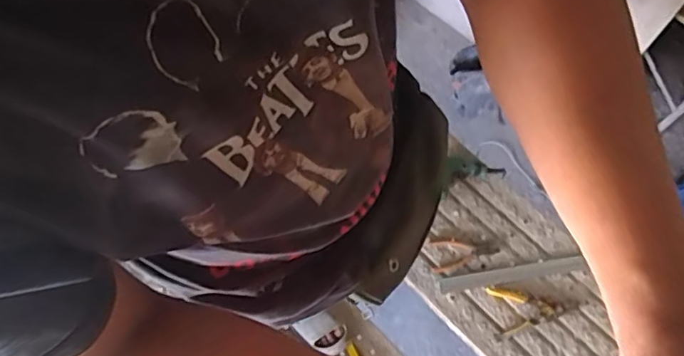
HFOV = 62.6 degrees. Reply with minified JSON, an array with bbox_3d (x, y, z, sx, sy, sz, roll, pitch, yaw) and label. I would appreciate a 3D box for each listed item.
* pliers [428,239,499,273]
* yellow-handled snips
[{"bbox_3d":[0.322,0.193,1.509,0.184,0.013,0.084,-15,69,-5],"label":"pliers"},{"bbox_3d":[0.477,0.315,1.448,0.229,0.025,0.128,-20,69,-7],"label":"yellow-handled snips"}]

